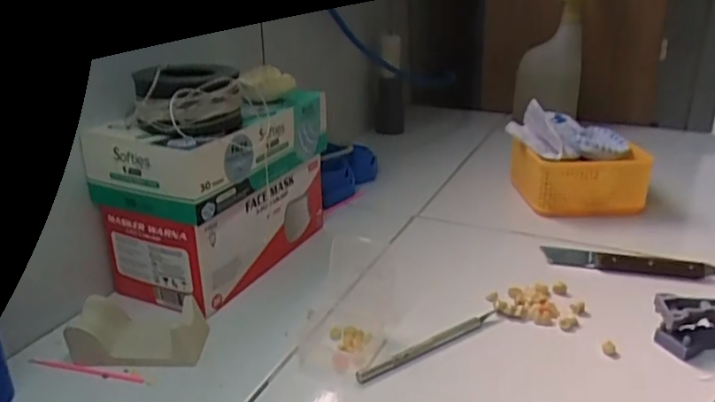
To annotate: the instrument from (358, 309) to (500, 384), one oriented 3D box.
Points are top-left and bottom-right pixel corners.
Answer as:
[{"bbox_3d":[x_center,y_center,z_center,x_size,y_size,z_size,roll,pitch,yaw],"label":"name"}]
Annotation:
[{"bbox_3d":[0.057,0.106,0.440,0.135,0.011,0.011,-15,27,-33],"label":"instrument"}]

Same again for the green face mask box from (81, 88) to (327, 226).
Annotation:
[{"bbox_3d":[-0.119,-0.055,0.527,0.104,0.069,0.209,12,25,25],"label":"green face mask box"}]

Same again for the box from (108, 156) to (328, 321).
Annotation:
[{"bbox_3d":[-0.121,0.018,0.559,0.102,0.087,0.202,11,25,26],"label":"box"}]

